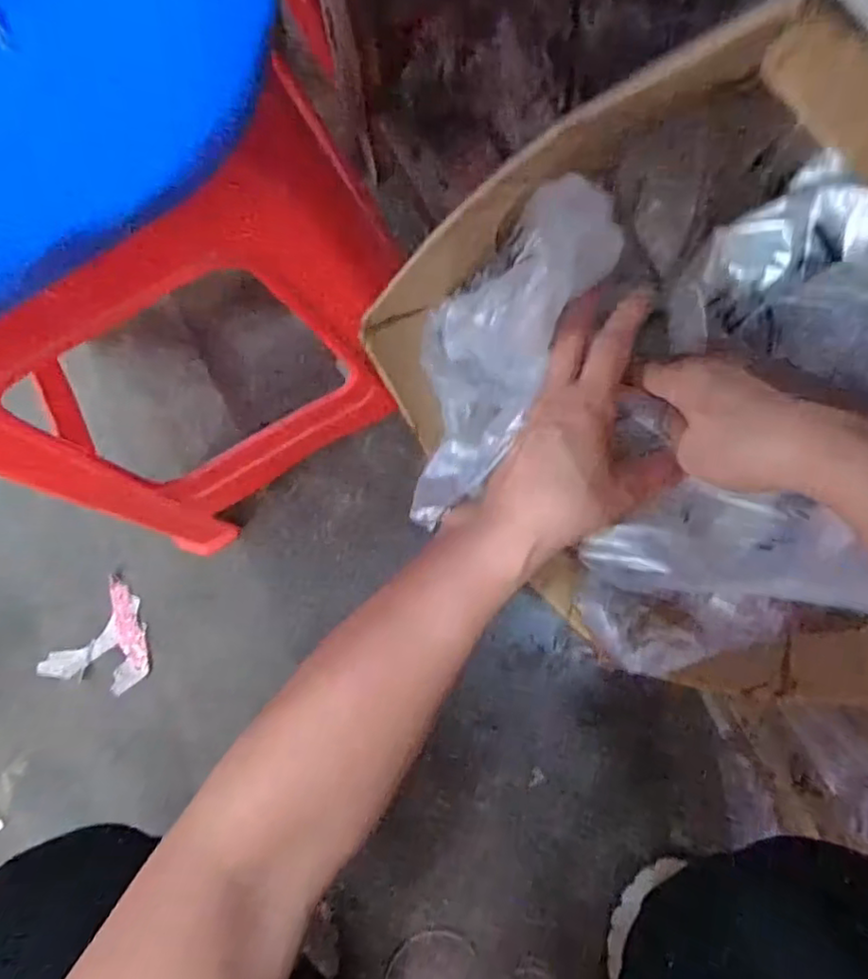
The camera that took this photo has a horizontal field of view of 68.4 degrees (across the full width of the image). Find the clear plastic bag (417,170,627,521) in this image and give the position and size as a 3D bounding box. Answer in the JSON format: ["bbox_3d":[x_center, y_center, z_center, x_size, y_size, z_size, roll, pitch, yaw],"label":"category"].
[{"bbox_3d":[0.028,-0.081,0.364,0.079,0.075,0.187,31,118,9],"label":"clear plastic bag"}]

